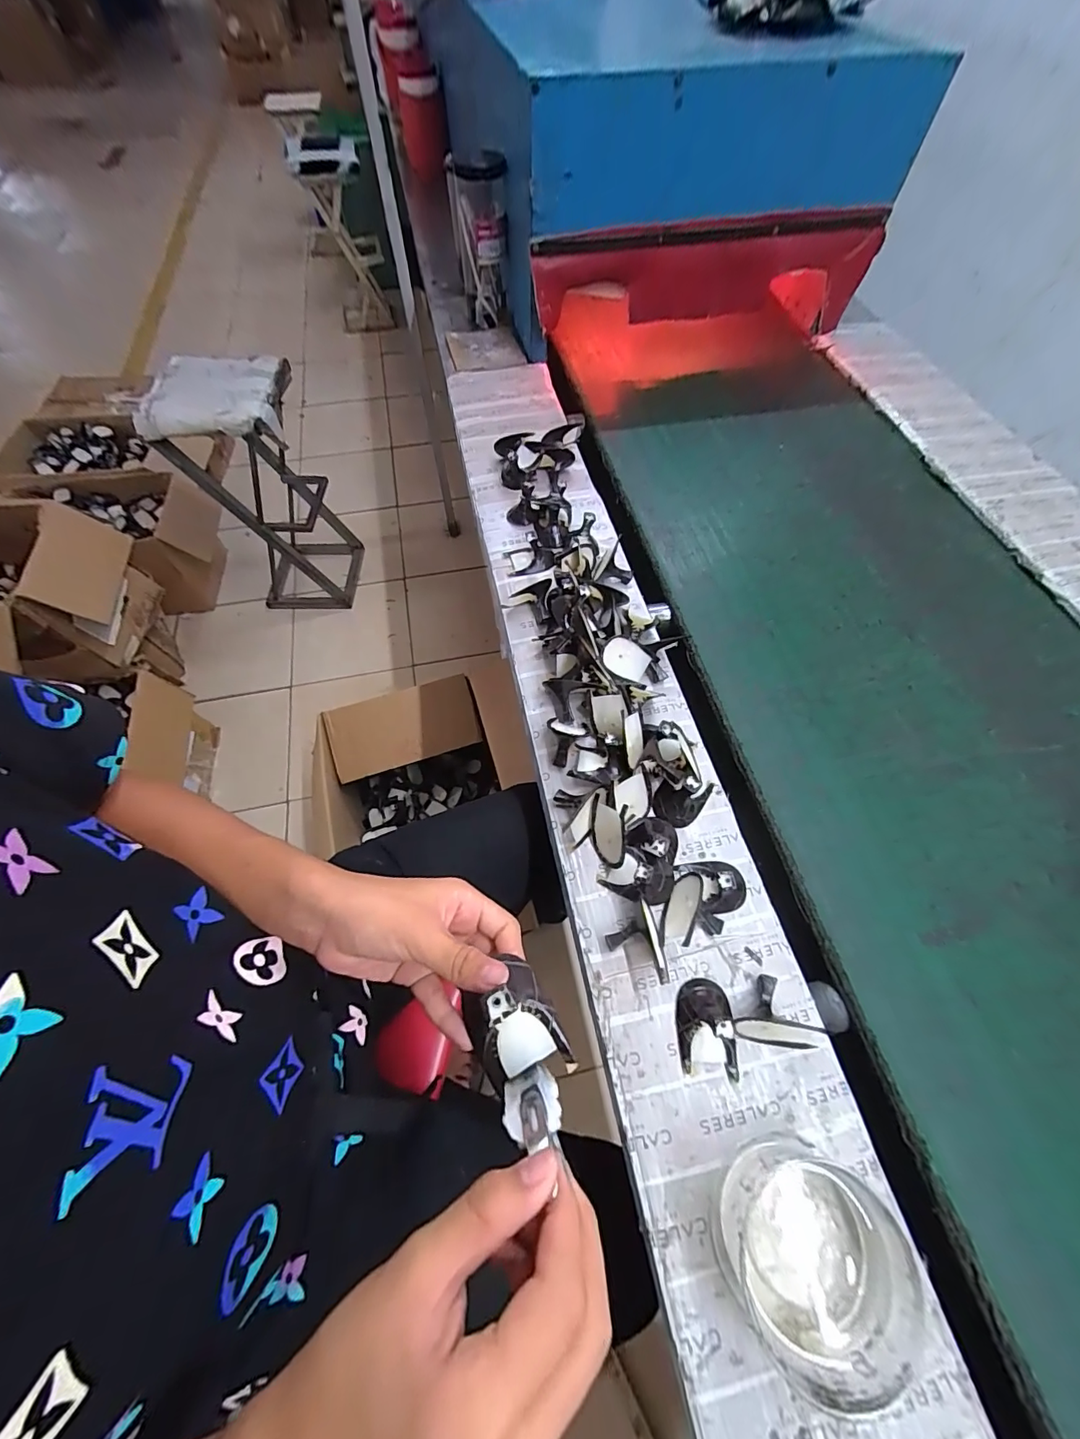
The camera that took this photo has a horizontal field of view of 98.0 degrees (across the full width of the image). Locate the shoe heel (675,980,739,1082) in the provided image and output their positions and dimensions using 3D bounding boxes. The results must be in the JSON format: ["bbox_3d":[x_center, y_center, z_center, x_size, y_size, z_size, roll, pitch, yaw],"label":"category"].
[{"bbox_3d":[0.148,0.272,0.414,0.050,0.022,0.071,0,63,1],"label":"shoe heel"}]

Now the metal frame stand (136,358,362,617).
[{"bbox_3d":[-0.828,-0.701,1.479,0.317,0.671,0.375,-4,63,-2],"label":"metal frame stand"}]

